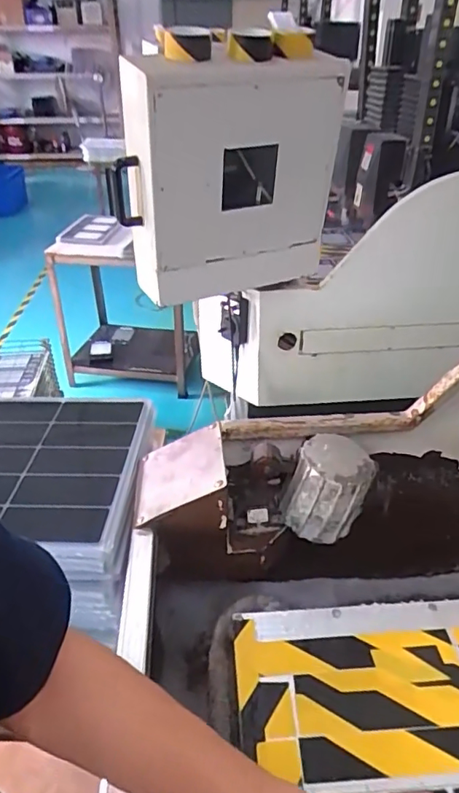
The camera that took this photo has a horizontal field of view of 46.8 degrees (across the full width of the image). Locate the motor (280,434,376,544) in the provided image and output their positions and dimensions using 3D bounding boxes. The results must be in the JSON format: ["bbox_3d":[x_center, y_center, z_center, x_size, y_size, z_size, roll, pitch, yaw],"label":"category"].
[{"bbox_3d":[0.133,0.124,0.709,0.105,0.119,0.091,-22,40,-29],"label":"motor"}]

